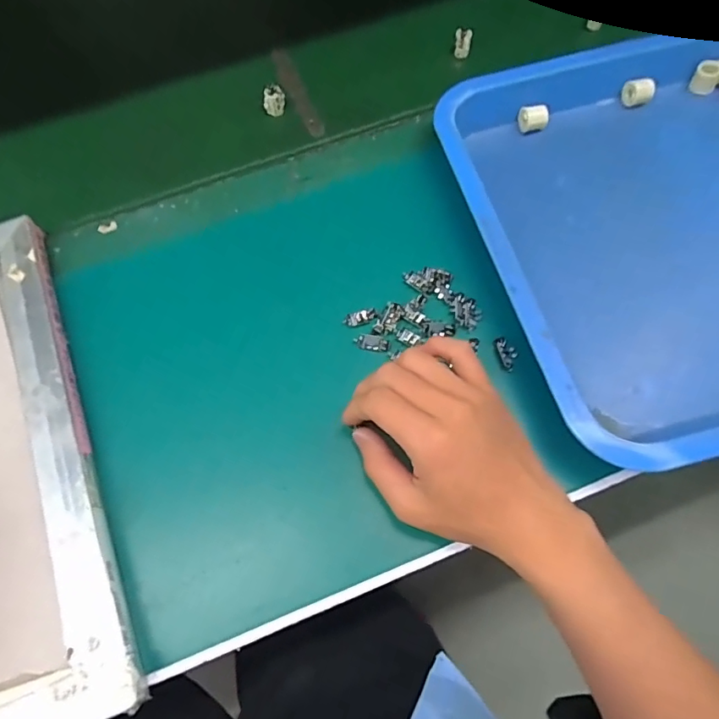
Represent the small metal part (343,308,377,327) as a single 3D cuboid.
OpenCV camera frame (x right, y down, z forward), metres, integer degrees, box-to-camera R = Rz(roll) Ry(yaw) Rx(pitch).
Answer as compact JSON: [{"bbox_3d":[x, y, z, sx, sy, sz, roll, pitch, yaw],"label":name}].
[{"bbox_3d":[0.000,-0.032,0.390,0.025,0.004,0.010,-13,66,-4],"label":"small metal part"}]

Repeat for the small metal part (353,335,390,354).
[{"bbox_3d":[0.009,-0.012,0.382,0.026,0.005,0.010,7,66,5],"label":"small metal part"}]

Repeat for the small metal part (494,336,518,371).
[{"bbox_3d":[0.107,-0.005,0.374,0.012,0.006,0.025,-22,67,-8],"label":"small metal part"}]

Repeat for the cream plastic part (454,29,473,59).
[{"bbox_3d":[0.100,-0.304,0.496,0.015,0.024,0.012,10,66,6],"label":"cream plastic part"}]

